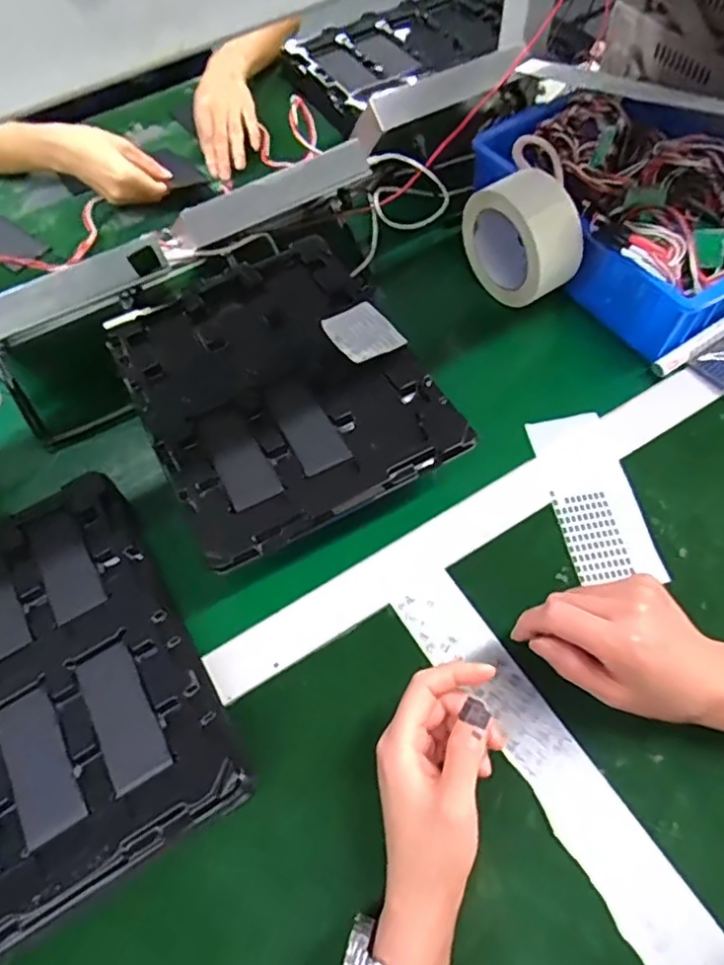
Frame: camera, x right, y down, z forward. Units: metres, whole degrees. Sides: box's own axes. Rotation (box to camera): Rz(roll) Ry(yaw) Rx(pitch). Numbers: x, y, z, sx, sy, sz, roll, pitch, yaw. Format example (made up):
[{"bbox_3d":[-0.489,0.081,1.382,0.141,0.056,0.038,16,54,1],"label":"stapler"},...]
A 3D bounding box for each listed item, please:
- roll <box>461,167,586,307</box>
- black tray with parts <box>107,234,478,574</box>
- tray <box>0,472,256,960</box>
[{"bbox_3d":[0.152,-0.234,0.593,0.048,0.109,0.117,-32,64,-16],"label":"roll"},{"bbox_3d":[-0.069,-0.084,0.511,0.216,0.022,0.268,-27,63,-12],"label":"black tray with parts"},{"bbox_3d":[-0.229,0.150,0.433,0.218,0.046,0.267,-28,63,-13],"label":"tray"}]

